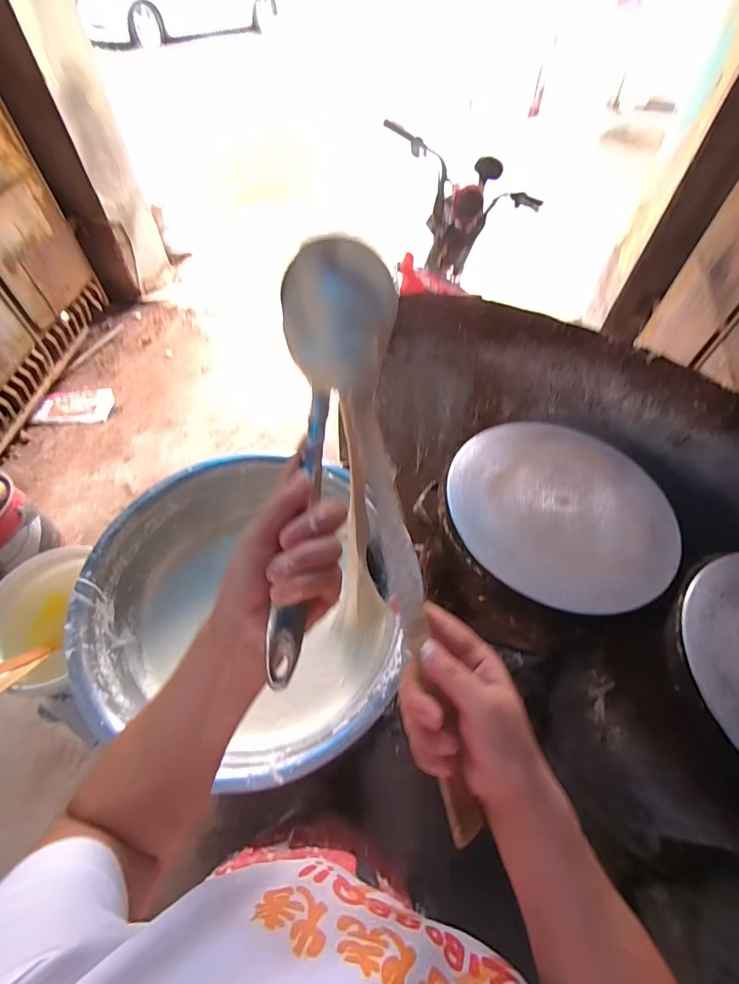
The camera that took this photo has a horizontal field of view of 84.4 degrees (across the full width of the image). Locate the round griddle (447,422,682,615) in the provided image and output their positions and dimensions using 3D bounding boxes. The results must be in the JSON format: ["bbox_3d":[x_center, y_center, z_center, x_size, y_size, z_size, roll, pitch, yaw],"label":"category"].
[{"bbox_3d":[0.324,0.017,0.697,0.363,0.029,0.377,1,56,-2],"label":"round griddle"}]

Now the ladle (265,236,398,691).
[{"bbox_3d":[-0.036,-0.040,0.298,0.088,0.042,0.322,5,73,1],"label":"ladle"}]

